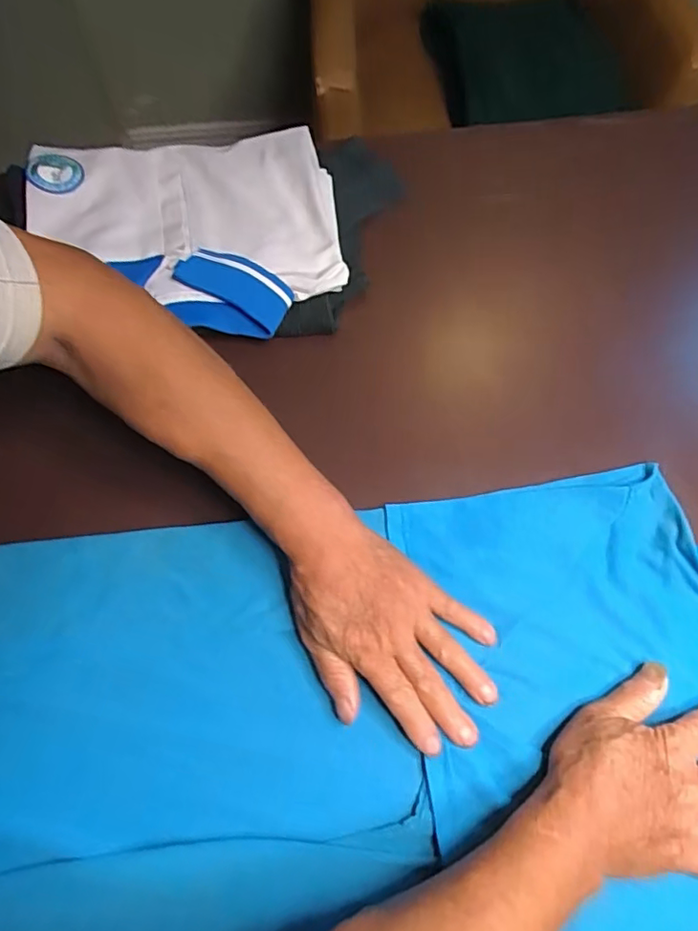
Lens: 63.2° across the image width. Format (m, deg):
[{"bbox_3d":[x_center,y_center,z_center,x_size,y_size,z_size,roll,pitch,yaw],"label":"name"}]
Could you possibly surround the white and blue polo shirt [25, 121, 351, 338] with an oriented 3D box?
[{"bbox_3d":[-0.152,-0.228,0.553,0.275,0.031,0.249,-15,70,-8],"label":"white and blue polo shirt"}]

